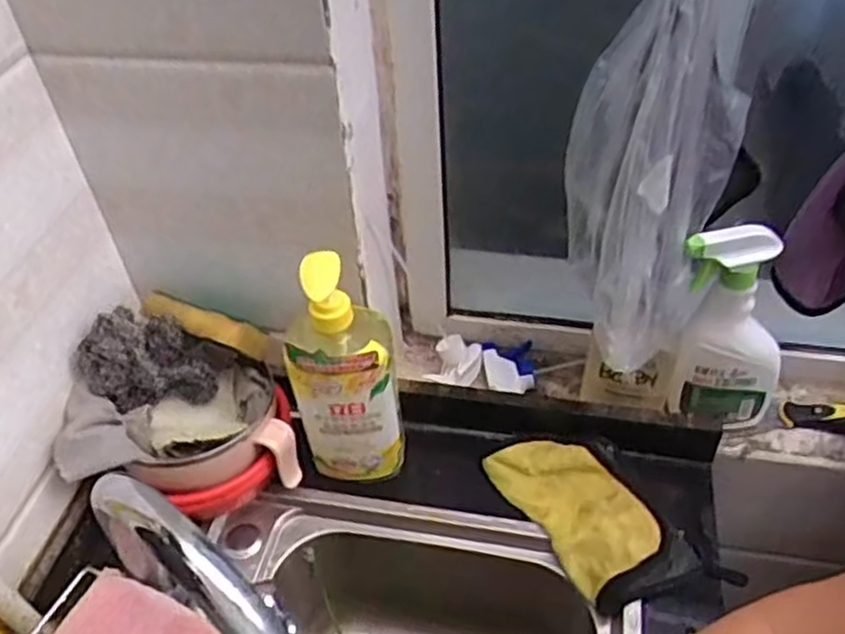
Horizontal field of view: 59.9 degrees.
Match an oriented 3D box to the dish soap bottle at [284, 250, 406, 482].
[{"bbox_3d":[-0.072,0.052,0.676,0.096,0.253,0.065,-5,45,-2],"label":"dish soap bottle"}]

